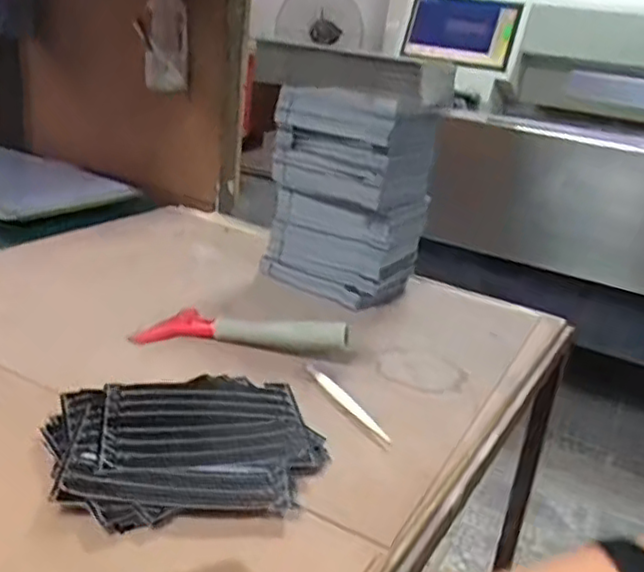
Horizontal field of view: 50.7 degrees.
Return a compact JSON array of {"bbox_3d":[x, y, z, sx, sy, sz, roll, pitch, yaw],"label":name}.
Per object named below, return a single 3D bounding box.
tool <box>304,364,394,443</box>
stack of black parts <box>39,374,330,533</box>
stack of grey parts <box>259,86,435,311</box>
[{"bbox_3d":[0.022,0.106,0.631,0.012,0.010,0.131,-7,24,-32],"label":"tool"},{"bbox_3d":[-0.103,0.123,0.531,0.197,0.022,0.178,-3,23,-26],"label":"stack of black parts"},{"bbox_3d":[0.040,-0.122,0.896,0.187,0.244,0.130,19,24,31],"label":"stack of grey parts"}]

